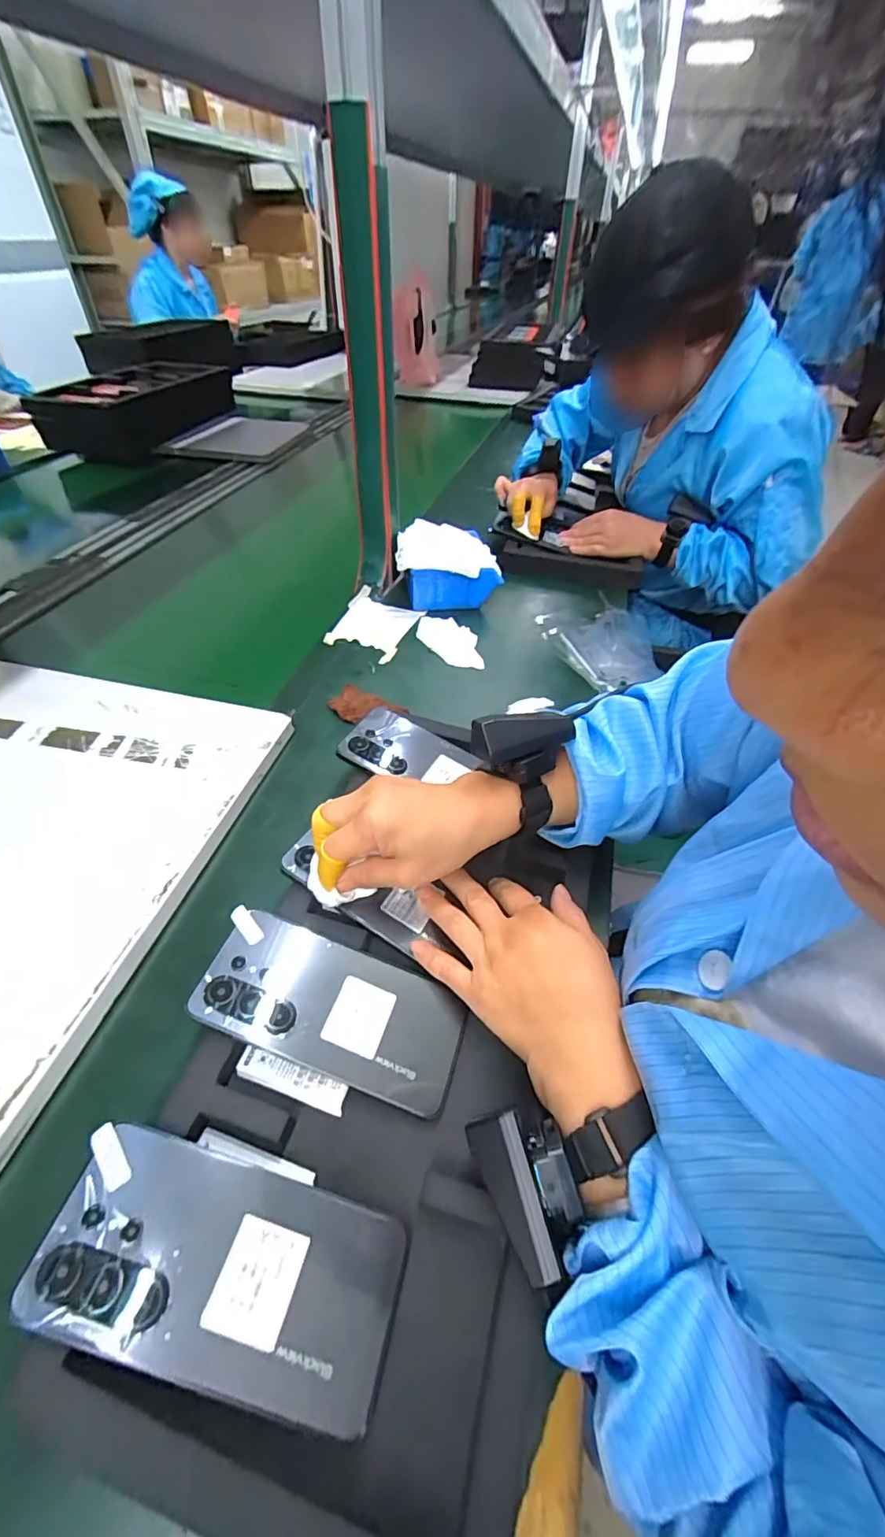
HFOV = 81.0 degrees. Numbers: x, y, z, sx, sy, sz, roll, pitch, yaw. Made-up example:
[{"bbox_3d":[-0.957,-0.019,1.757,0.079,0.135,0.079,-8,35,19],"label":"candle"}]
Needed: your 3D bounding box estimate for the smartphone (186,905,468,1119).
[{"bbox_3d":[-0.071,0.151,0.338,0.167,0.007,0.080,21,49,2],"label":"smartphone"}]

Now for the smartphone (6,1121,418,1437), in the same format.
[{"bbox_3d":[-0.106,0.241,0.253,0.167,0.007,0.079,17,45,0],"label":"smartphone"}]

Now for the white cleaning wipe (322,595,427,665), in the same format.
[{"bbox_3d":[-0.093,-0.194,0.705,0.097,0.011,0.128,16,46,10],"label":"white cleaning wipe"}]

